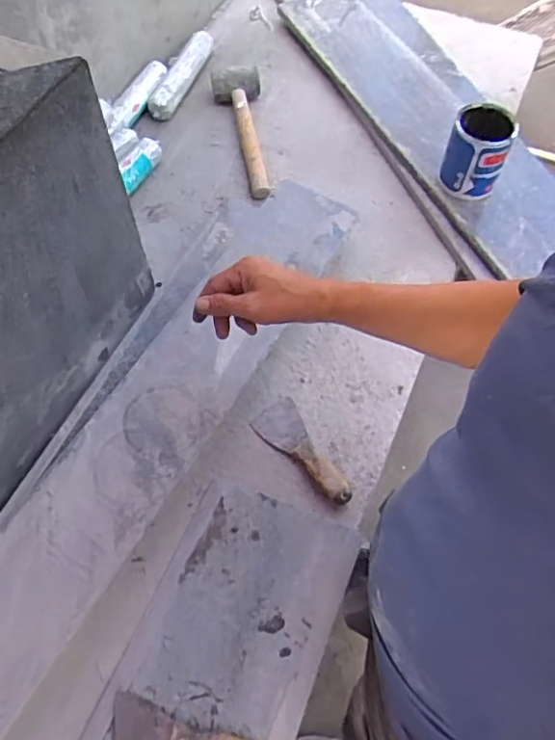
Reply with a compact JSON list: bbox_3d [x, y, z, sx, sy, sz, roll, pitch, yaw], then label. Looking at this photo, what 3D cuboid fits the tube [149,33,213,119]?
[{"bbox_3d":[-0.196,-0.632,1.206,0.054,0.040,0.291,16,61,9],"label":"tube"}]

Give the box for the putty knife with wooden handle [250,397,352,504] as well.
[{"bbox_3d":[0.045,0.114,0.838,0.067,0.021,0.181,-41,68,-21],"label":"putty knife with wooden handle"}]

